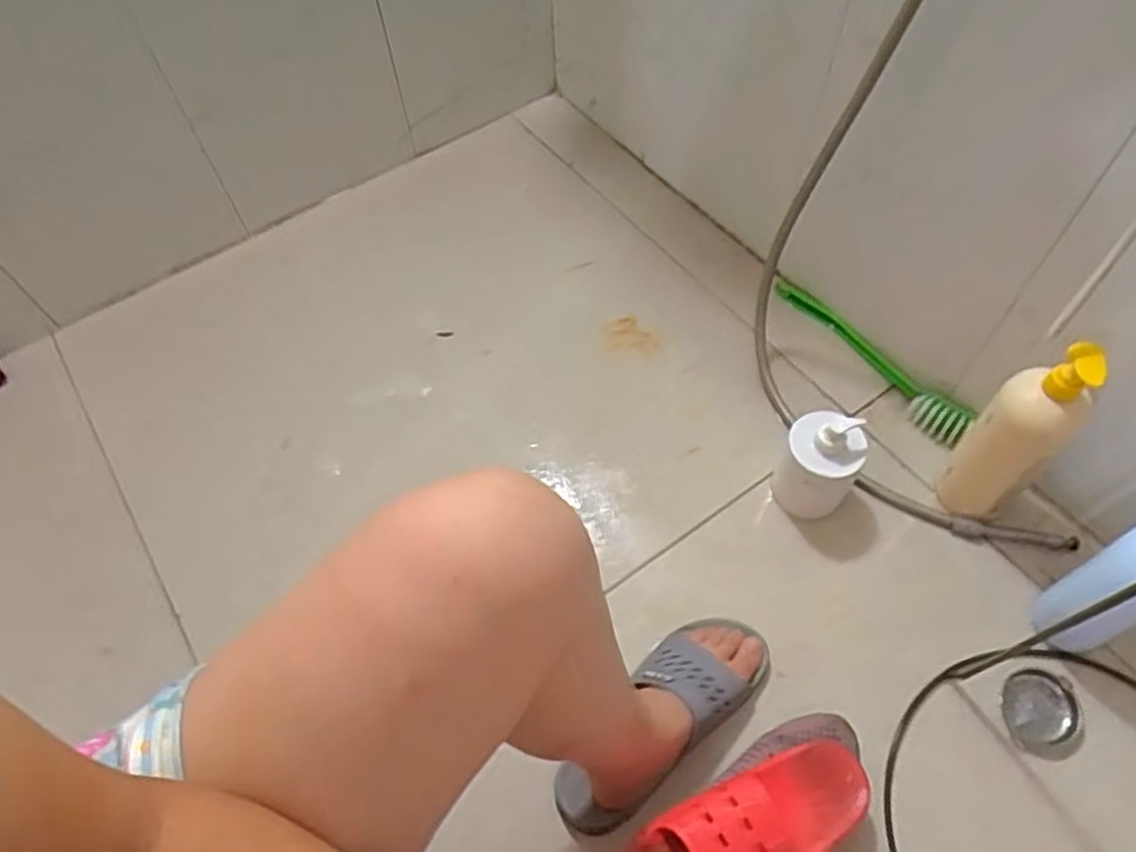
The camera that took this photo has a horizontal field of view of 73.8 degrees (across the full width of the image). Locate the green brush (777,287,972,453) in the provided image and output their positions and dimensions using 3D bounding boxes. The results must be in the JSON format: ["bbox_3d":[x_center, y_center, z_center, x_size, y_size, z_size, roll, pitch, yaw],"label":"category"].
[{"bbox_3d":[0.396,-0.088,1.008,0.034,0.049,0.306,-34,63,-19],"label":"green brush"}]

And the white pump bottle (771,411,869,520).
[{"bbox_3d":[0.280,0.047,0.849,0.078,0.149,0.083,-2,58,3],"label":"white pump bottle"}]

